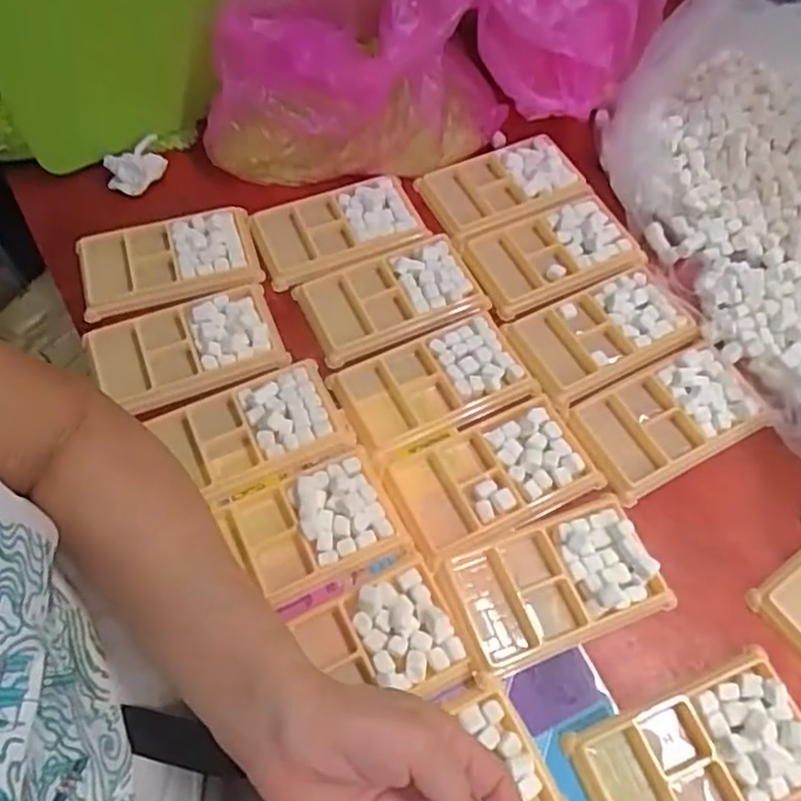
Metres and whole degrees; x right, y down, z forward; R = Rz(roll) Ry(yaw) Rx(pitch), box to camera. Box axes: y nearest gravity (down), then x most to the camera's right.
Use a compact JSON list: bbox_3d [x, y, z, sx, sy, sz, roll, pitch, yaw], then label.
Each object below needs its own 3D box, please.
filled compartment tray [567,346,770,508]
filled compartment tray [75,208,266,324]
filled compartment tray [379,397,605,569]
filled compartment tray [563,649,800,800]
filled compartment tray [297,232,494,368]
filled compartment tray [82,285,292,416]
[{"bbox_3d":[0.192,0.015,0.496,0.130,0.018,0.077,-23,63,-13],"label":"filled compartment tray"},{"bbox_3d":[-0.186,-0.112,0.552,0.137,0.017,0.082,-15,62,-9],"label":"filled compartment tray"},{"bbox_3d":[0.062,0.050,0.465,0.133,0.017,0.080,-23,63,-13],"label":"filled compartment tray"},{"bbox_3d":[0.169,0.203,0.385,0.132,0.014,0.075,-19,63,-11],"label":"filled compartment tray"},{"bbox_3d":[-0.006,-0.082,0.540,0.135,0.014,0.082,-23,63,-13],"label":"filled compartment tray"},{"bbox_3d":[-0.160,-0.036,0.512,0.134,0.021,0.079,-18,62,-10],"label":"filled compartment tray"}]

